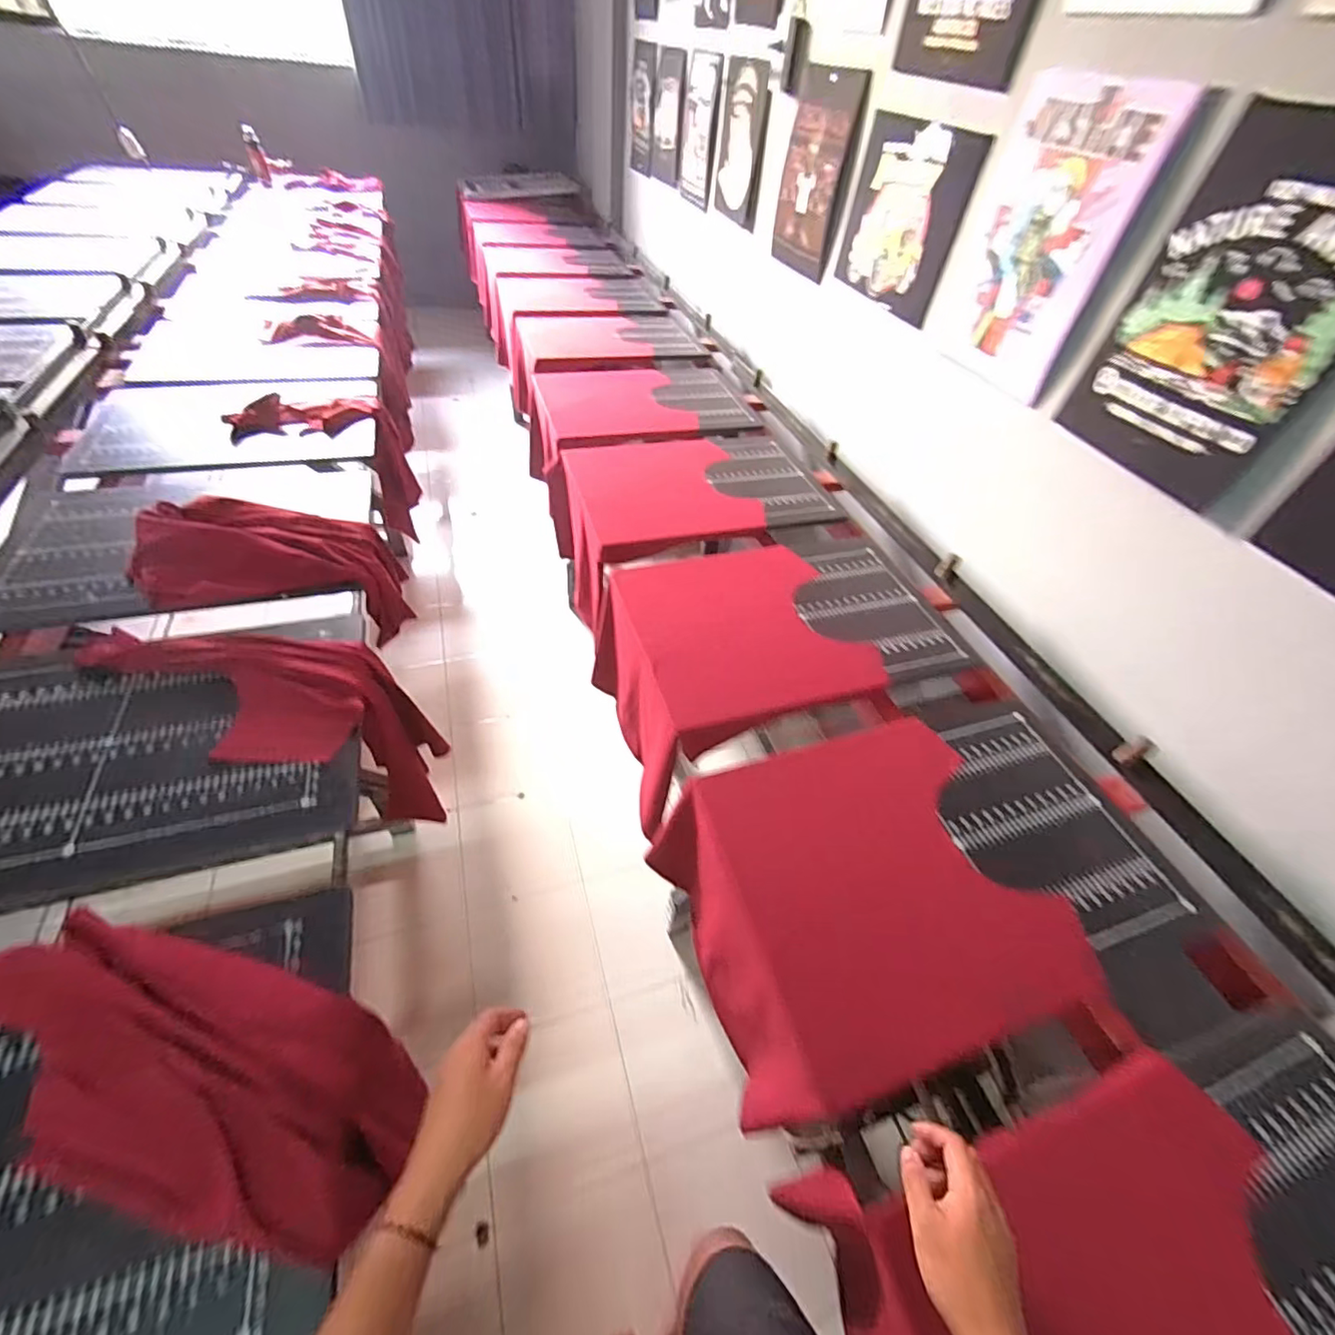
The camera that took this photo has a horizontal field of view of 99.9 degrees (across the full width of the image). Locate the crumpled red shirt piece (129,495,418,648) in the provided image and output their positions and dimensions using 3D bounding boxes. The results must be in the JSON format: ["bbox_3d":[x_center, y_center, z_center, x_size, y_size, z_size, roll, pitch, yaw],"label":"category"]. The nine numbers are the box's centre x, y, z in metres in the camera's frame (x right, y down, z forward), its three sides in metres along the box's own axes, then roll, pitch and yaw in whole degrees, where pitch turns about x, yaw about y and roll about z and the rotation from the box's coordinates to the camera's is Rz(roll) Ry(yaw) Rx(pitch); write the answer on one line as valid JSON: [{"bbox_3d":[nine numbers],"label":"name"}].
[{"bbox_3d":[-0.745,-0.207,1.083,0.450,0.123,0.237,9,44,-18],"label":"crumpled red shirt piece"}]

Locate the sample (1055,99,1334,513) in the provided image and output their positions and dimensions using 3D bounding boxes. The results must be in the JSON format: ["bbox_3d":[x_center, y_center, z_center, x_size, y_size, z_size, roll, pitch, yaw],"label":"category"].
[{"bbox_3d":[0.765,-0.474,0.773,0.040,0.419,0.306,-10,52,-14],"label":"sample"}]

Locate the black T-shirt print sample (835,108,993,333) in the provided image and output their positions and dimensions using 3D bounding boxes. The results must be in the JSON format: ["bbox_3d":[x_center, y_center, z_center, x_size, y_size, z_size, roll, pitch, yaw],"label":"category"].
[{"bbox_3d":[0.538,-1.042,1.307,0.022,0.328,0.422,-10,50,-14],"label":"black T-shirt print sample"}]

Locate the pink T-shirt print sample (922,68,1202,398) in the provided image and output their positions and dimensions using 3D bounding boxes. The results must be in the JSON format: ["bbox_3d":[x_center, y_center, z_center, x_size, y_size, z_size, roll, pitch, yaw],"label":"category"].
[{"bbox_3d":[0.653,-0.768,1.015,0.019,0.408,0.365,-8,50,-15],"label":"pink T-shirt print sample"}]

